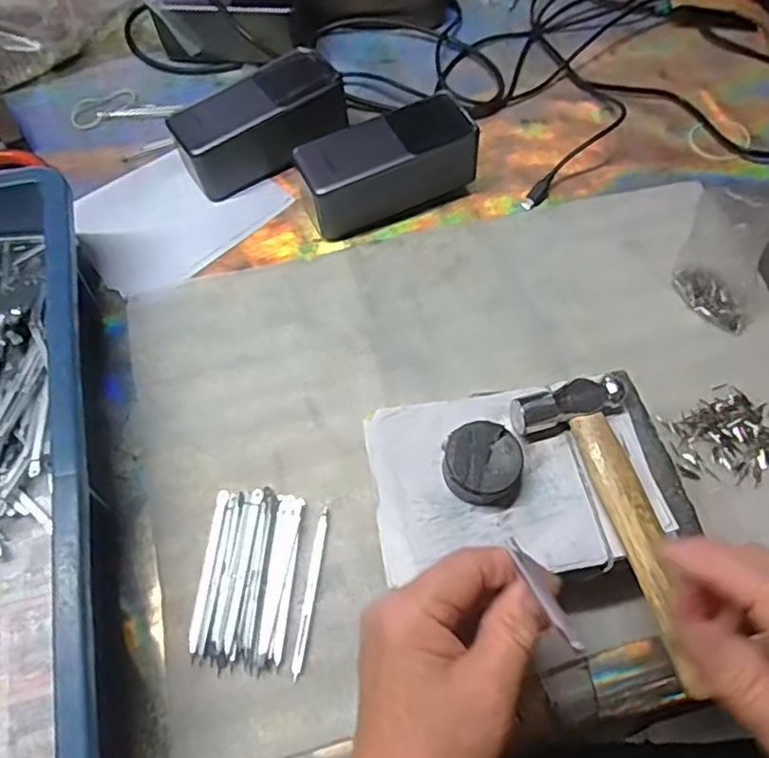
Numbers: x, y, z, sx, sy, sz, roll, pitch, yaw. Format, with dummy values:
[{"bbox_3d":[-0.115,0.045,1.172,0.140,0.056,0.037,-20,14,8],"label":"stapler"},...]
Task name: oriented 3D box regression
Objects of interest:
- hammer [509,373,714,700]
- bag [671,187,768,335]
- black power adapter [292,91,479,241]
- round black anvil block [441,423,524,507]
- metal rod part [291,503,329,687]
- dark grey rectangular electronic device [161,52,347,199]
[{"bbox_3d":[0.120,0.070,0.313,0.056,0.018,0.151,-18,65,-9],"label":"hammer"},{"bbox_3d":[0.227,-0.080,0.427,0.030,0.095,0.049,-25,44,-11],"label":"bag"},{"bbox_3d":[0.004,-0.156,0.478,0.129,0.056,0.058,-18,65,-9],"label":"black power adapter"},{"bbox_3d":[0.050,0.043,0.324,0.040,0.018,0.039,0,63,0],"label":"round black anvil block"},{"bbox_3d":[-0.042,0.119,0.363,0.007,0.008,0.091,7,63,3],"label":"metal rod part"},{"bbox_3d":[-0.095,-0.197,0.496,0.132,0.056,0.061,-27,67,-14],"label":"dark grey rectangular electronic device"}]

